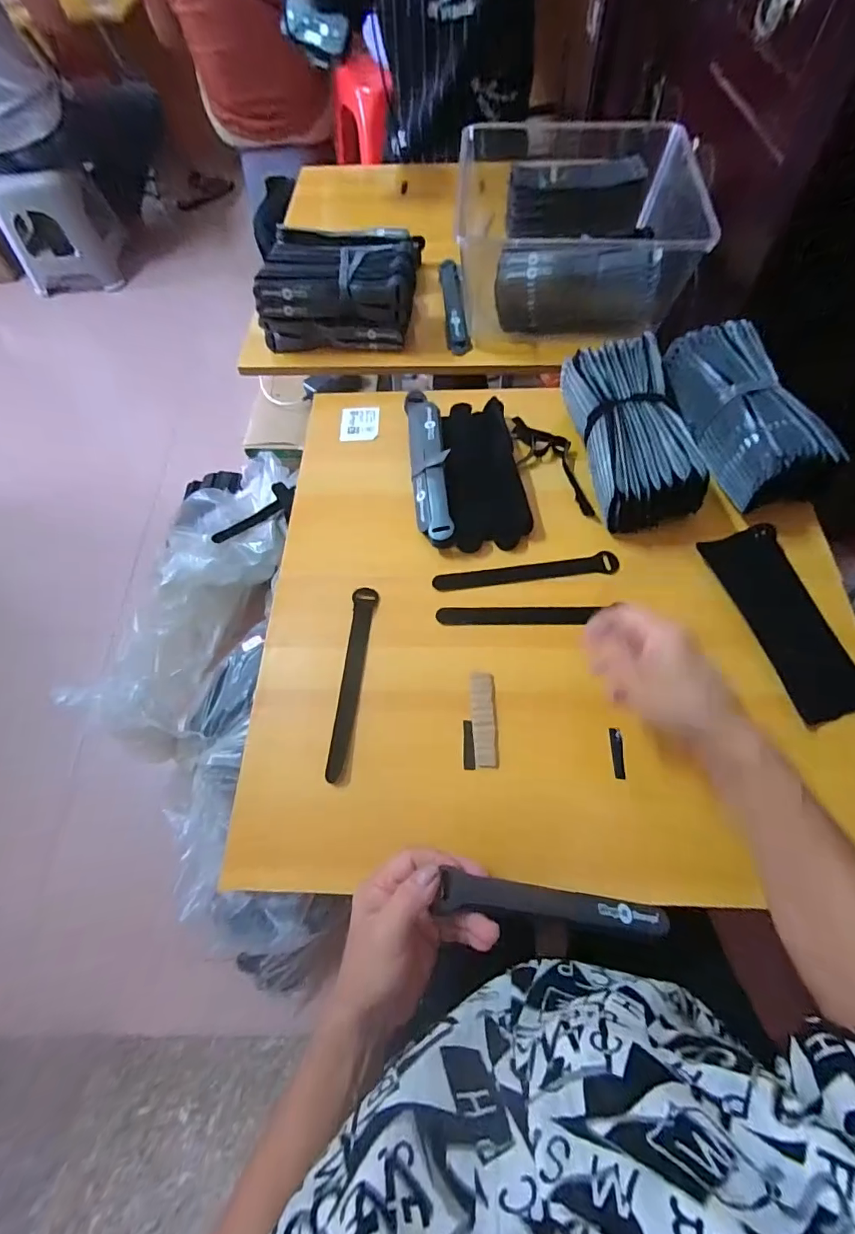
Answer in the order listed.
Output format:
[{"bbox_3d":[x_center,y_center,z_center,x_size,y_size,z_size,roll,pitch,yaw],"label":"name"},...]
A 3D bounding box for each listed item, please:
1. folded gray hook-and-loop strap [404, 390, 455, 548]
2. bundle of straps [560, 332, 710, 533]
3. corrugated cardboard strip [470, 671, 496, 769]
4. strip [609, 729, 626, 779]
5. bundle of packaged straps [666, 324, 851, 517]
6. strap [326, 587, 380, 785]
[{"bbox_3d":[0.002,-0.178,0.553,0.041,0.038,0.208,-6,65,0],"label":"folded gray hook-and-loop strap"},{"bbox_3d":[0.229,-0.200,0.518,0.116,0.072,0.212,-8,65,-1],"label":"bundle of straps"},{"bbox_3d":[0.052,0.096,0.447,0.022,0.011,0.087,1,65,3],"label":"corrugated cardboard strip"},{"bbox_3d":[0.174,0.124,0.429,0.010,0.004,0.044,-10,71,27],"label":"strip"},{"bbox_3d":[0.349,-0.223,0.520,0.095,0.064,0.220,-17,65,-5],"label":"bundle of packaged straps"},{"bbox_3d":[-0.076,0.059,0.467,0.025,0.004,0.195,6,65,6],"label":"strap"}]

